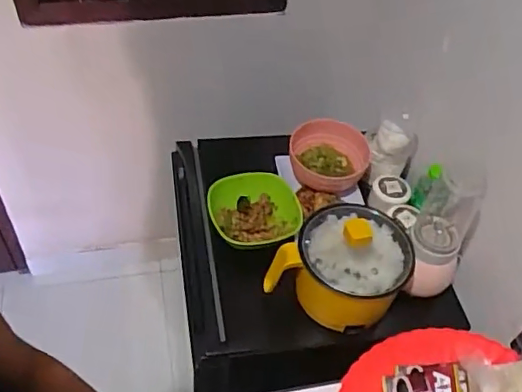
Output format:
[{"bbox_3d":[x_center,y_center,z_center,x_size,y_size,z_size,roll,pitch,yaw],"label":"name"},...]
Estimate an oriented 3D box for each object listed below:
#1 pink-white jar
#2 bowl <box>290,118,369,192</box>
[{"bbox_3d":[0.266,0.094,0.884,0.084,0.108,0.083,3,48,-3],"label":"pink-white jar"},{"bbox_3d":[0.125,-0.075,1.031,0.140,0.070,0.149,3,48,-3],"label":"bowl"}]

